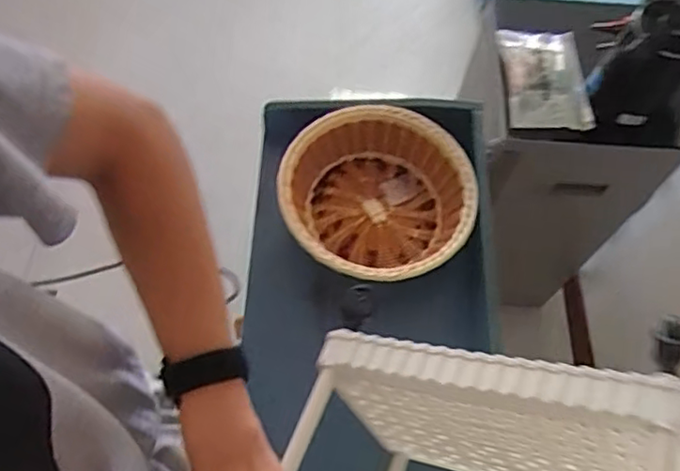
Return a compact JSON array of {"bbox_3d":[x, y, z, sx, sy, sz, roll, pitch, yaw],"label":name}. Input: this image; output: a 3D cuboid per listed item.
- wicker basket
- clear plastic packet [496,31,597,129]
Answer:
[{"bbox_3d":[0.045,-0.043,0.802,0.231,0.081,0.227,2,63,-3],"label":"wicker basket"},{"bbox_3d":[0.340,-0.264,1.053,0.132,0.053,0.193,2,63,-3],"label":"clear plastic packet"}]

